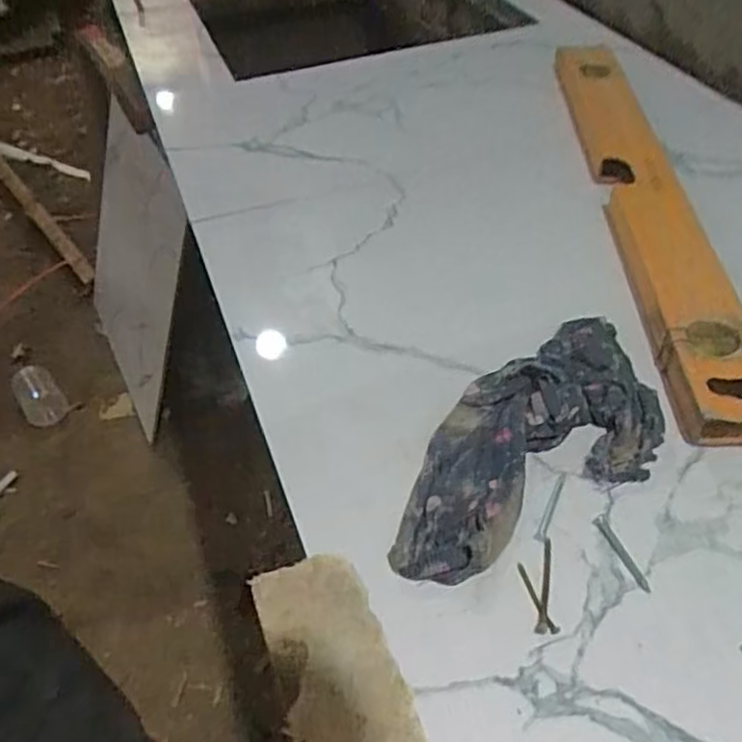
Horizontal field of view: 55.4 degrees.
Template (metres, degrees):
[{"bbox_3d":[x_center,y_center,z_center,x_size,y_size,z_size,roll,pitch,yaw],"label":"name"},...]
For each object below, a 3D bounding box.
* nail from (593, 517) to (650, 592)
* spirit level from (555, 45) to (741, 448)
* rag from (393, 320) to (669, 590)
[{"bbox_3d":[0.141,0.101,0.394,0.008,0.004,0.048,-19,47,-14],"label":"nail"},{"bbox_3d":[0.234,-0.158,0.628,0.065,0.031,0.552,-1,46,3],"label":"spirit level"},{"bbox_3d":[0.098,0.044,0.441,0.227,0.025,0.107,-32,52,-25],"label":"rag"}]

